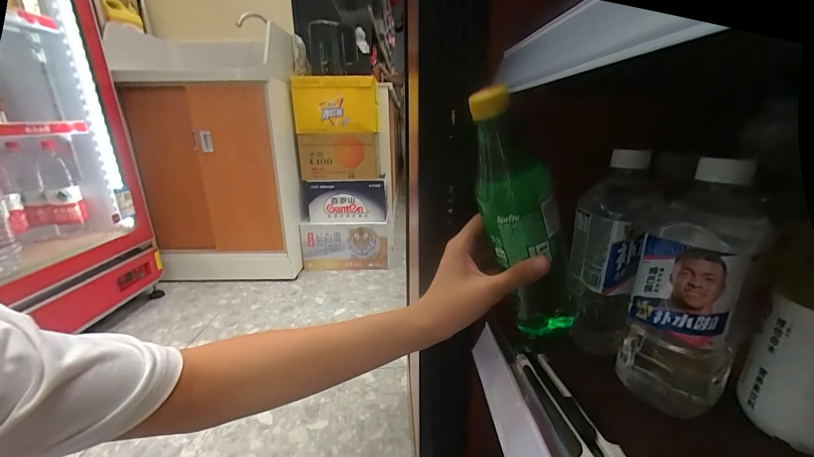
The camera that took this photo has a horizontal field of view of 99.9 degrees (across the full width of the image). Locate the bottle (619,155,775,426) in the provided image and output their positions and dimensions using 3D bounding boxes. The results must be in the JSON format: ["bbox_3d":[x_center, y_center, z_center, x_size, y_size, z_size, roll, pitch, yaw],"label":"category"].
[{"bbox_3d":[0.214,0.047,0.260,0.061,0.189,0.062,-14,22,-37],"label":"bottle"}]

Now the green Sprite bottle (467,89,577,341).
[{"bbox_3d":[0.098,0.002,0.295,0.054,0.239,0.070,-43,36,-22],"label":"green Sprite bottle"}]

